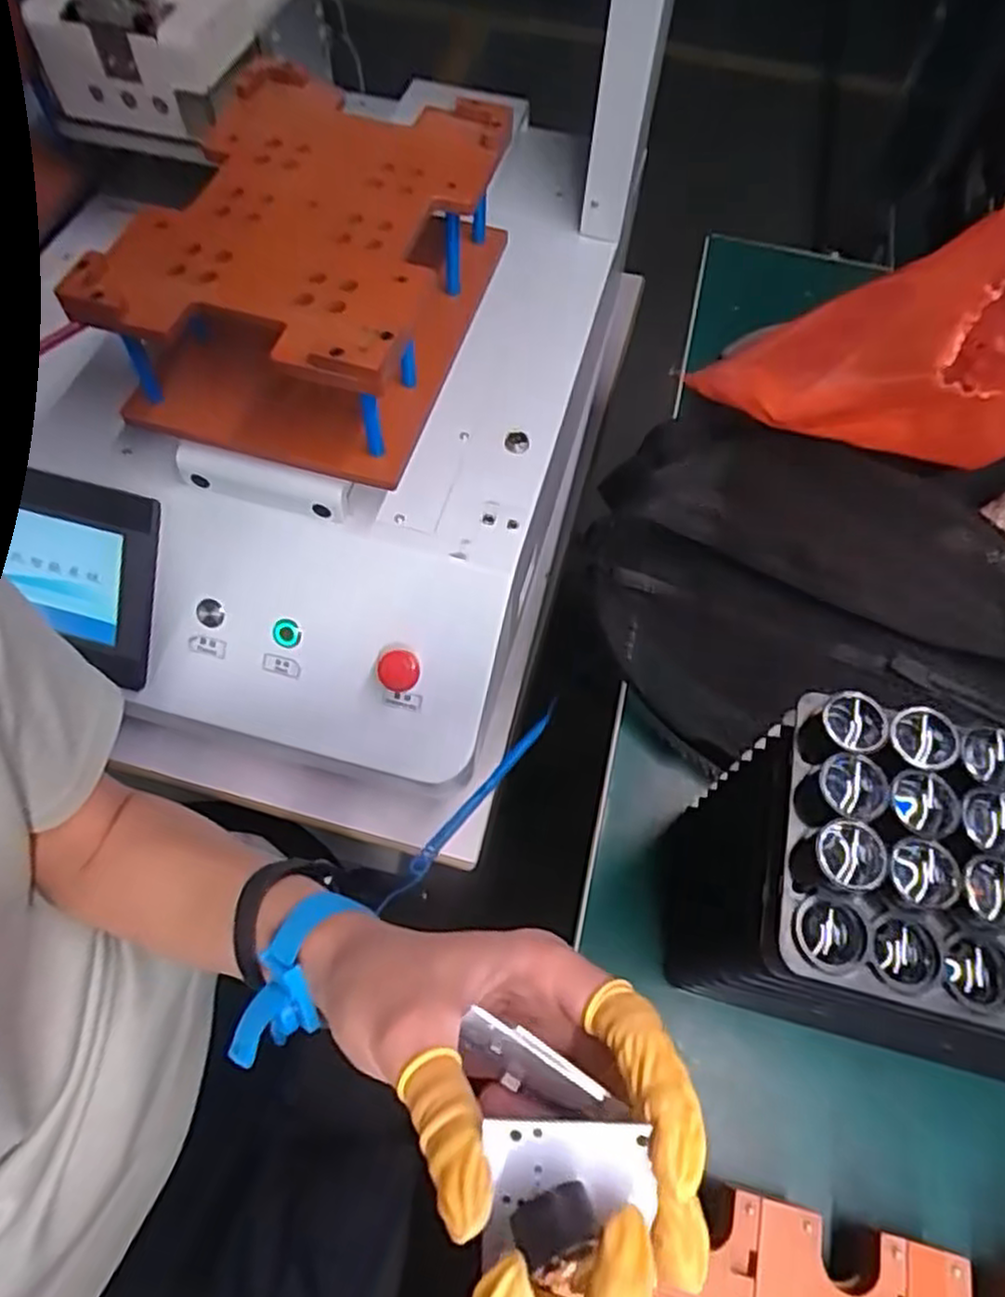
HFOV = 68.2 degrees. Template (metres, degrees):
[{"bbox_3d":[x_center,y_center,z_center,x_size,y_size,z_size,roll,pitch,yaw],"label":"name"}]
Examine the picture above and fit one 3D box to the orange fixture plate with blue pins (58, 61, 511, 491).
[{"bbox_3d":[-0.125,-0.255,0.508,0.190,0.111,0.260,15,63,6],"label":"orange fixture plate with blue pins"}]

